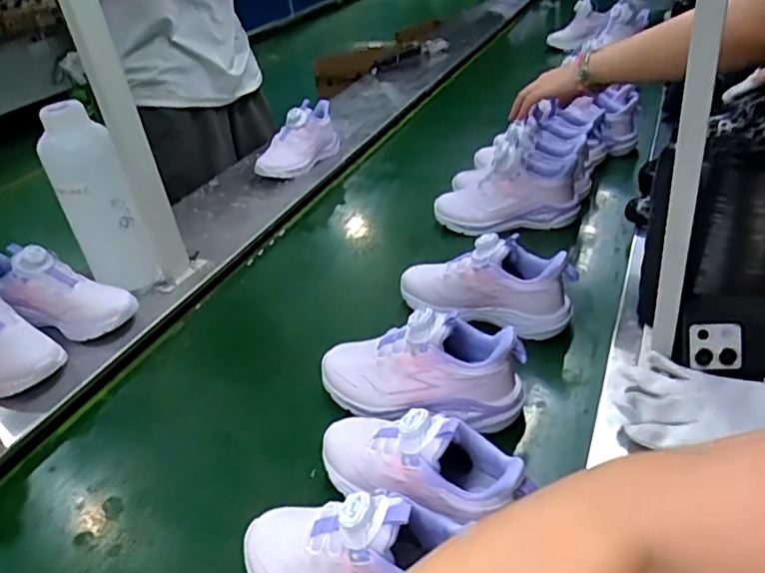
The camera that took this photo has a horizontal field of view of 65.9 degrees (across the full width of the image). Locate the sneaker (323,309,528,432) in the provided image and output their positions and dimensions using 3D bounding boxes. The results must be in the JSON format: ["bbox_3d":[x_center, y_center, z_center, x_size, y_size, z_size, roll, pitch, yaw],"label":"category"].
[{"bbox_3d":[0.036,0.077,0.613,0.211,0.103,0.074,6,33,19],"label":"sneaker"}]

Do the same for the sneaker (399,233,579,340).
[{"bbox_3d":[0.127,-0.017,0.743,0.219,0.095,0.088,21,40,37],"label":"sneaker"}]

